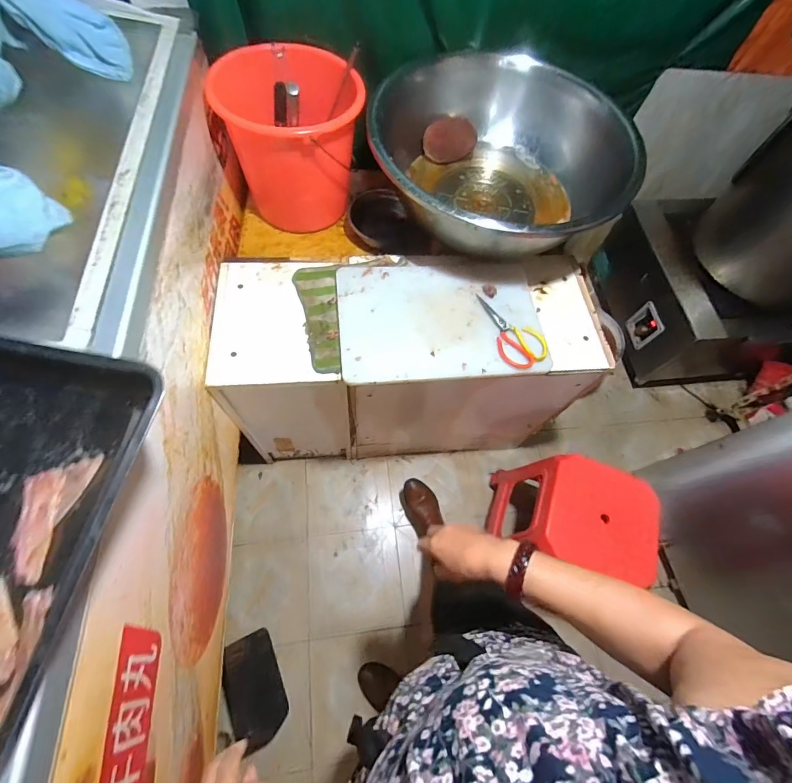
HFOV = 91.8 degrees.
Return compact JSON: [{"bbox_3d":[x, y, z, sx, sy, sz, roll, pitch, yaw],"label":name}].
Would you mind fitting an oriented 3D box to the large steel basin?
[{"bbox_3d":[0.253,-0.574,0.986,0.596,0.254,0.553,1,65,-3],"label":"large steel basin"}]

